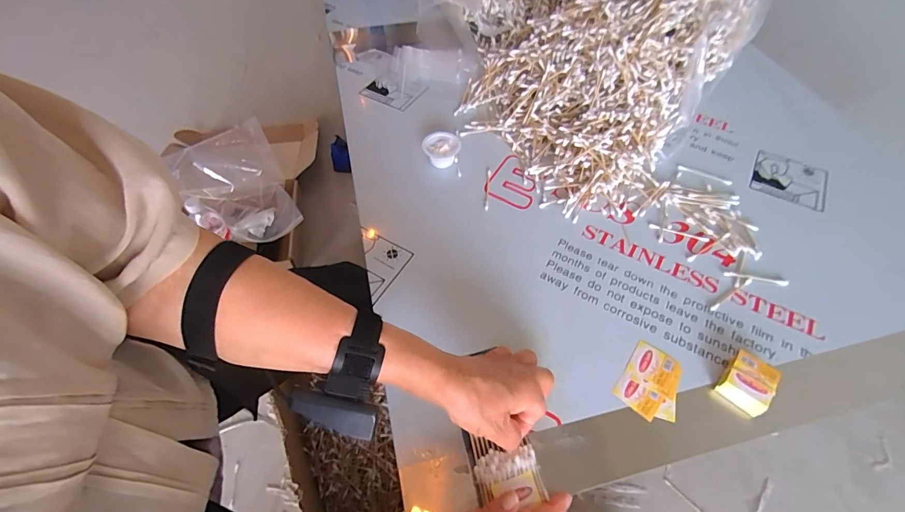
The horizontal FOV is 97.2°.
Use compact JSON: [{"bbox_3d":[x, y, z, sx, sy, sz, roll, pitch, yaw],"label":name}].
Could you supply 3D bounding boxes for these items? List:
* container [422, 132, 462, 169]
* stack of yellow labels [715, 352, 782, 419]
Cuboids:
[{"bbox_3d":[-0.014,-0.158,0.586,0.049,0.031,0.052,0,58,0],"label":"container"},{"bbox_3d":[0.297,0.128,0.402,0.050,0.024,0.042,-40,66,-21],"label":"stack of yellow labels"}]

